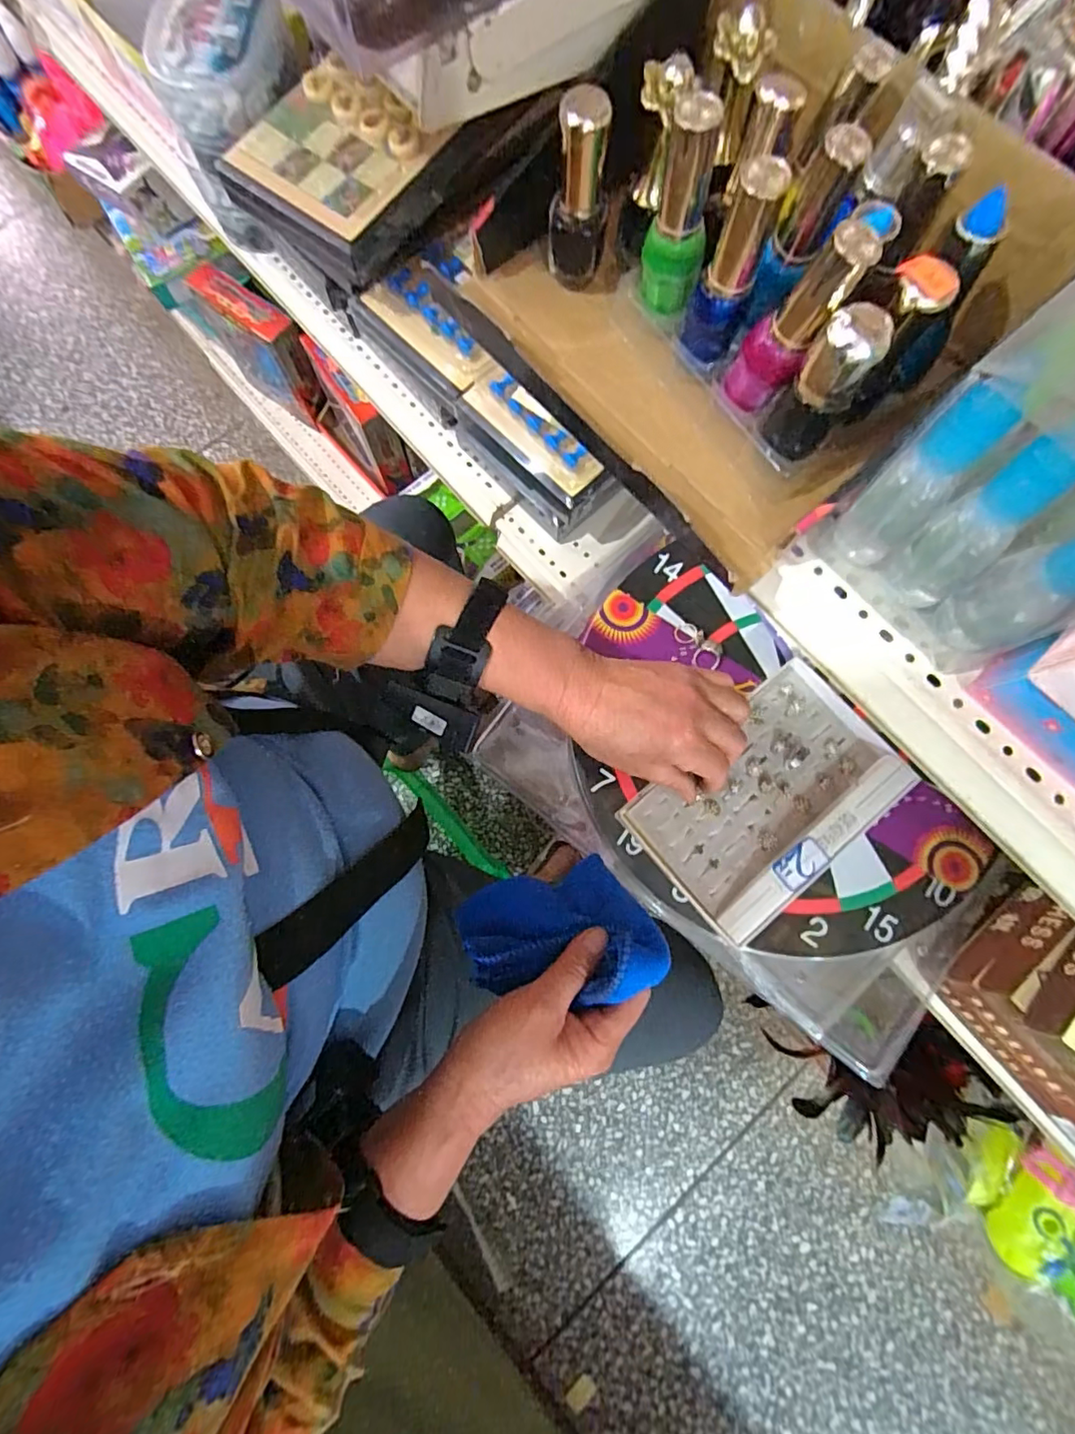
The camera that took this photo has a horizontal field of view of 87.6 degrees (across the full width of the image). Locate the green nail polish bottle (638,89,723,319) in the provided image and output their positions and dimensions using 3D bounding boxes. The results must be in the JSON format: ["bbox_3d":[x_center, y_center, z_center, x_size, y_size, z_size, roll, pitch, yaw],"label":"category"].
[{"bbox_3d":[0.065,-0.225,0.252,0.026,0.075,0.026,12,78,2],"label":"green nail polish bottle"}]

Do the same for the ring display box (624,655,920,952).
[{"bbox_3d":[0.167,0.058,0.409,0.182,0.022,0.120,-40,80,-7],"label":"ring display box"}]

